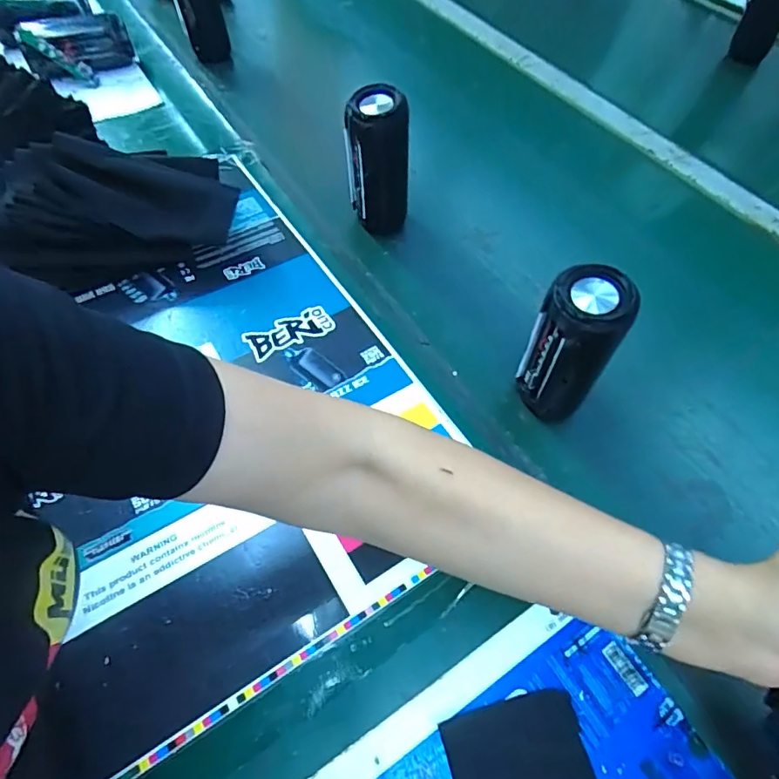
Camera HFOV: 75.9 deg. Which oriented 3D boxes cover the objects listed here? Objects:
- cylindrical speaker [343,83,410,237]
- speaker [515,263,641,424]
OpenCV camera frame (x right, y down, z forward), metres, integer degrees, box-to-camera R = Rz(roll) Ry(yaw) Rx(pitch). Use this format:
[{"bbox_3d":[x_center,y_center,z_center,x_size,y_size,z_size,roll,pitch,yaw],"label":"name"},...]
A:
[{"bbox_3d":[-0.013,-0.243,0.545,0.057,0.149,0.049,38,64,21],"label":"cylindrical speaker"},{"bbox_3d":[0.148,-0.029,0.418,0.063,0.148,0.055,37,64,20],"label":"speaker"}]

